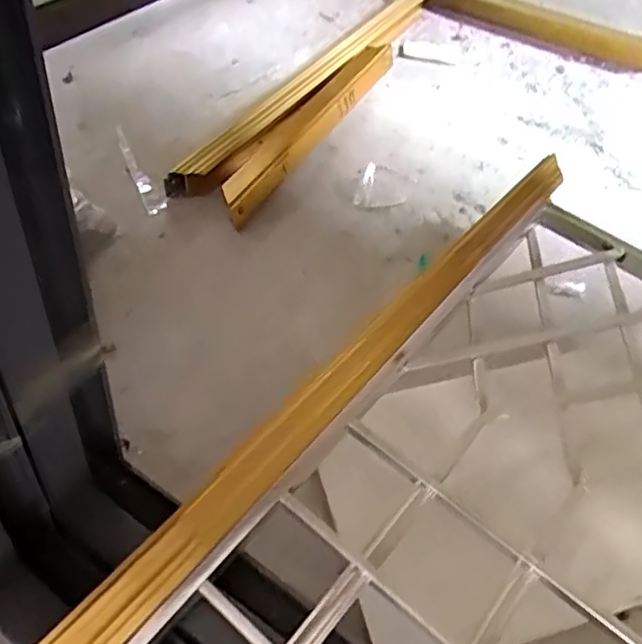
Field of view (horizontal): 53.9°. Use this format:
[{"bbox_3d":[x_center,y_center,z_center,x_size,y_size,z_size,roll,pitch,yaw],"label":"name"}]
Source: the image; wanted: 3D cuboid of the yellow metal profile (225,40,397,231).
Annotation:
[{"bbox_3d":[-0.011,-0.286,0.885,0.059,0.043,0.462,24,54,15],"label":"yellow metal profile"}]

